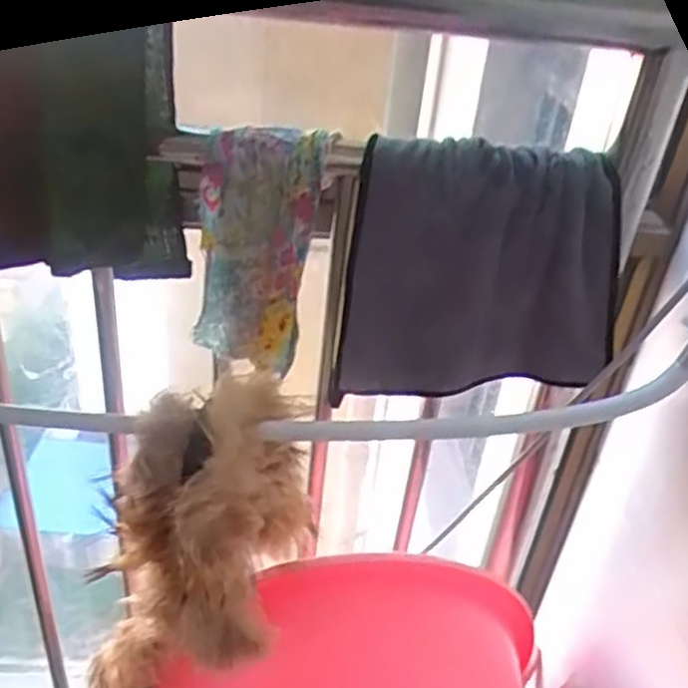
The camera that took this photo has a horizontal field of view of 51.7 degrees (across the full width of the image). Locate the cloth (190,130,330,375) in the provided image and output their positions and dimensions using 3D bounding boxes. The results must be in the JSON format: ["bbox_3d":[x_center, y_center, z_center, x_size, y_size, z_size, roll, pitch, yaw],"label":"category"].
[{"bbox_3d":[-0.080,-0.083,0.656,0.100,0.212,0.072,10,33,5],"label":"cloth"}]

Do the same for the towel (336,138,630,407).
[{"bbox_3d":[0.133,-0.062,0.668,0.251,0.239,0.076,-1,34,-12],"label":"towel"}]

